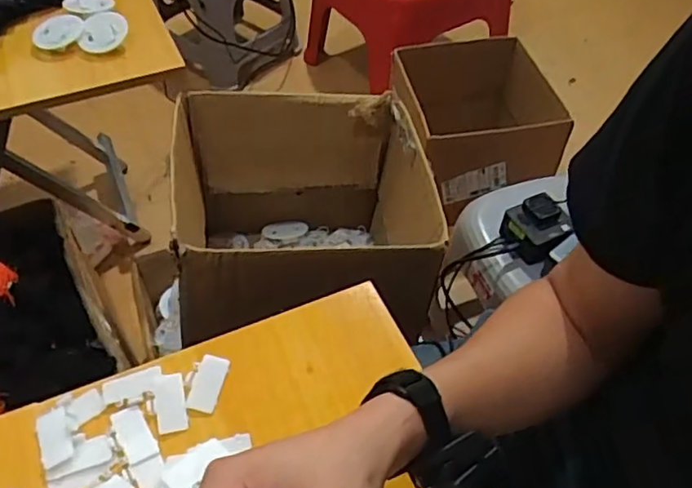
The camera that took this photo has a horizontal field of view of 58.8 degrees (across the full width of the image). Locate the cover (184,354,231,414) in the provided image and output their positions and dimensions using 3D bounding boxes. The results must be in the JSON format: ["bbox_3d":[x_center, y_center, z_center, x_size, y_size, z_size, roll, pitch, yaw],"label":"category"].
[{"bbox_3d":[-0.116,0.112,0.502,0.030,0.004,0.046,11,51,9],"label":"cover"}]

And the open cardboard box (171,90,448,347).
[{"bbox_3d":[-0.052,-0.021,0.783,0.283,0.260,0.296,-5,50,-5],"label":"open cardboard box"}]

